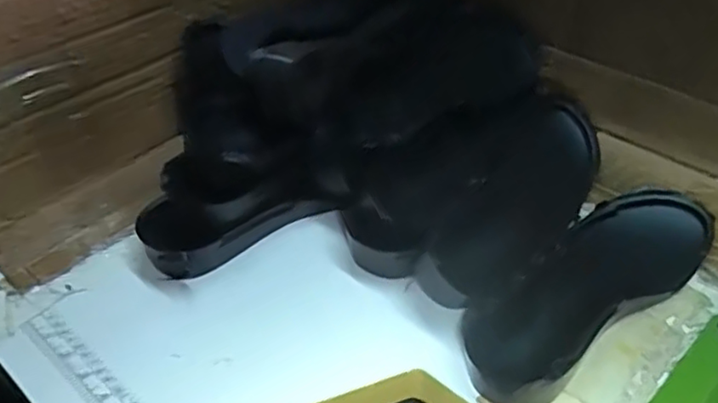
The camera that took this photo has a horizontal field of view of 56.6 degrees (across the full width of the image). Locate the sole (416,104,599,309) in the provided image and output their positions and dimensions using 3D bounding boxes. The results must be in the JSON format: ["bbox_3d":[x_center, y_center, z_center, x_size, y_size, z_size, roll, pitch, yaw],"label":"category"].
[{"bbox_3d":[0.134,0.003,0.558,0.076,0.038,0.254,27,49,26],"label":"sole"}]

